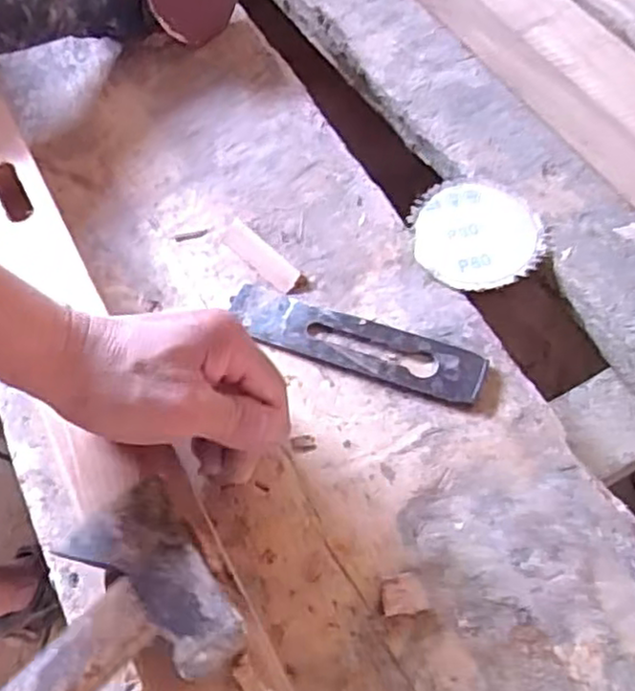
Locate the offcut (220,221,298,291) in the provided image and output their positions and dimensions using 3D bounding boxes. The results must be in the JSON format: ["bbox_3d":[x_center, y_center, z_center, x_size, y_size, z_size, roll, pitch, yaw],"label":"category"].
[{"bbox_3d":[-0.041,-0.064,0.500,0.021,0.005,0.073,-41,64,-19],"label":"offcut"}]

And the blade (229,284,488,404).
[{"bbox_3d":[0.022,-0.002,0.461,0.172,0.007,0.040,16,61,13],"label":"blade"}]

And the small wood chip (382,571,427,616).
[{"bbox_3d":[0.046,0.134,0.380,0.023,0.004,0.020,-12,59,-3],"label":"small wood chip"}]

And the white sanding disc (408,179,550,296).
[{"bbox_3d":[0.113,-0.080,0.500,0.091,0.005,0.093,-1,59,4],"label":"white sanding disc"}]

